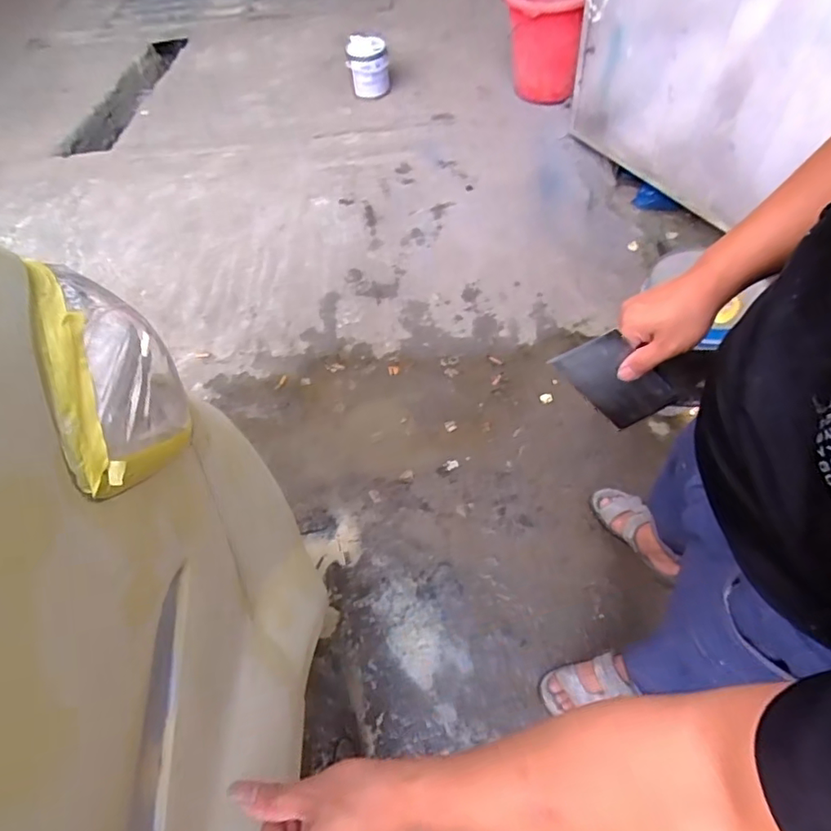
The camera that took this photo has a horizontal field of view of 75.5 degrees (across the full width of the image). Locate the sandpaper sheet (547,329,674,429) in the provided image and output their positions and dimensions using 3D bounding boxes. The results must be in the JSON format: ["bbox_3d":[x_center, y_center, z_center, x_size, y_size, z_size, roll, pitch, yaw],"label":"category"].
[{"bbox_3d":[0.213,-0.036,0.568,0.069,0.136,0.005,-37,33,29],"label":"sandpaper sheet"}]

